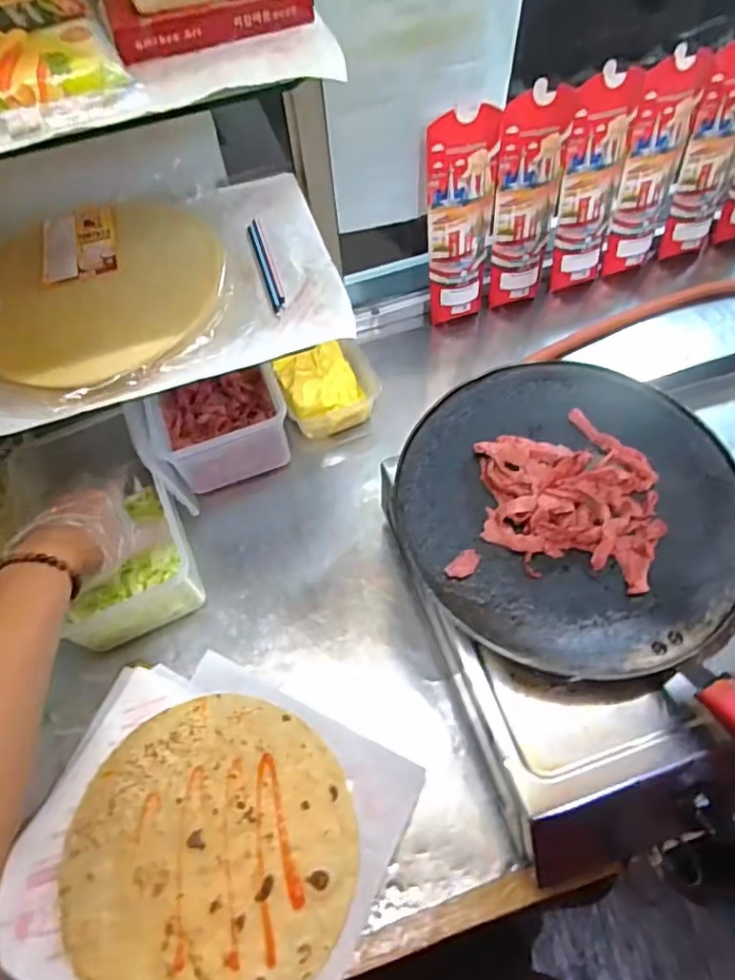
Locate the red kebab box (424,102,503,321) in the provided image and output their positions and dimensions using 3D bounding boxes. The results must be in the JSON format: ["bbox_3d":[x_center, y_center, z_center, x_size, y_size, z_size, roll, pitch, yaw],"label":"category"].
[{"bbox_3d":[0.115,-0.322,0.740,0.084,0.251,0.019,-13,48,-6],"label":"red kebab box"}]

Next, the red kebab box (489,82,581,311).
[{"bbox_3d":[0.198,-0.348,0.749,0.090,0.255,0.021,-13,48,-7],"label":"red kebab box"}]

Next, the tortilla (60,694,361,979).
[{"bbox_3d":[-0.140,0.317,0.531,0.257,0.010,0.242,-2,60,3],"label":"tortilla"}]

